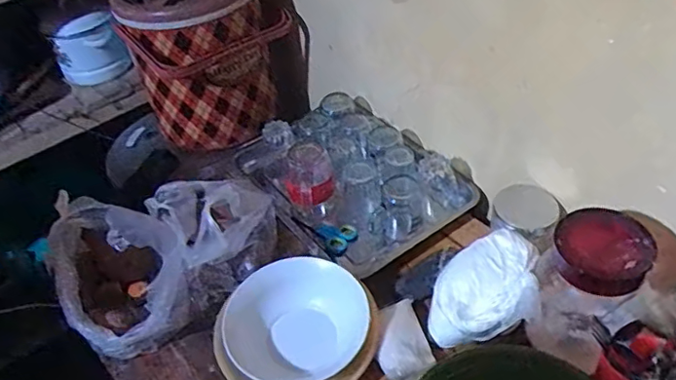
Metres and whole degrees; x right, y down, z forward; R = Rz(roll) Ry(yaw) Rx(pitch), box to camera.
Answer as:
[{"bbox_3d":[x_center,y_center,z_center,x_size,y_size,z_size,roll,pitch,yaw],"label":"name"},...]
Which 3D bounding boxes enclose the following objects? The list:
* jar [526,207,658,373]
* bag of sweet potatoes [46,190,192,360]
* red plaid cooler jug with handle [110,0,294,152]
[{"bbox_3d":[0.291,0.120,0.676,0.103,0.184,0.094,-3,44,3],"label":"jar"},{"bbox_3d":[-0.311,0.117,0.818,0.164,0.144,0.200,-25,47,-19],"label":"bag of sweet potatoes"},{"bbox_3d":[-0.281,-0.303,1.194,0.285,0.331,0.282,-25,47,-19],"label":"red plaid cooler jug with handle"}]

